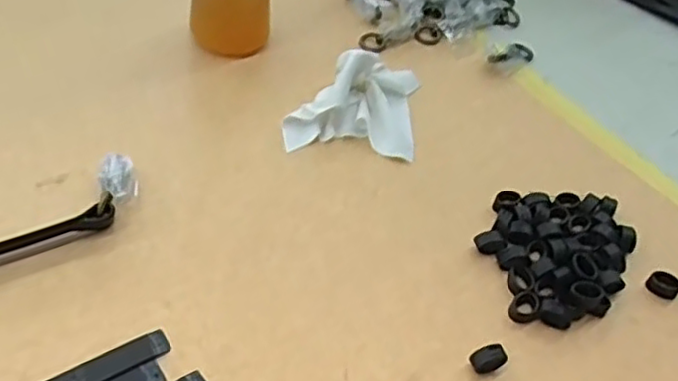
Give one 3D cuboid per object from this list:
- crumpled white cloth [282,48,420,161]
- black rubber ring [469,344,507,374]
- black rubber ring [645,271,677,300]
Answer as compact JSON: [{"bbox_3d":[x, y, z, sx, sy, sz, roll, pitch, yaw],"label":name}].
[{"bbox_3d":[0.013,-0.072,0.531,0.105,0.035,0.096,5,46,-4],"label":"crumpled white cloth"},{"bbox_3d":[0.085,0.097,0.391,0.018,0.016,0.013,-11,50,-17],"label":"black rubber ring"},{"bbox_3d":[0.212,0.061,0.442,0.019,0.006,0.015,38,54,25],"label":"black rubber ring"}]

